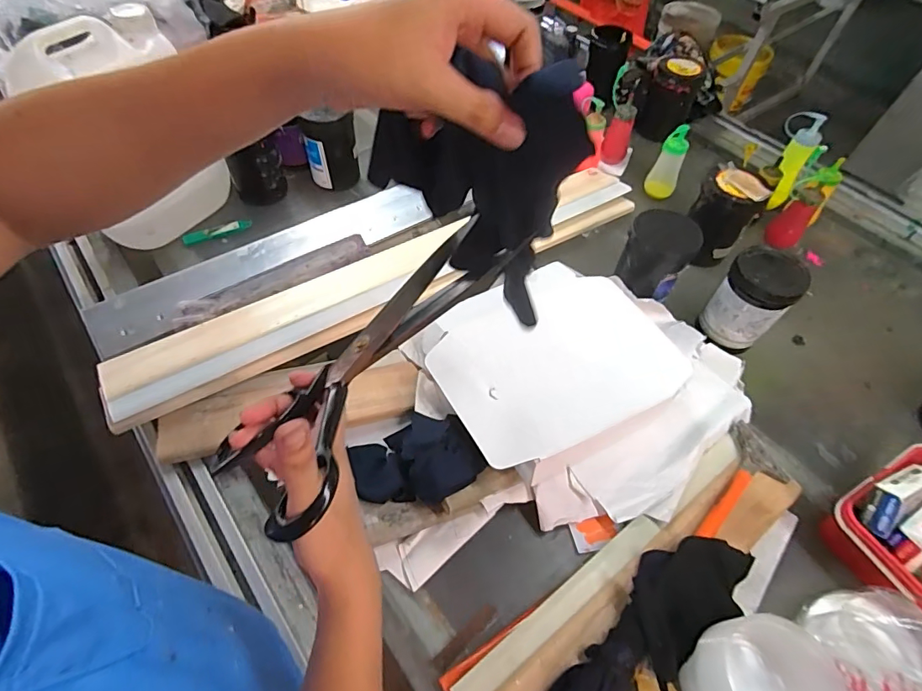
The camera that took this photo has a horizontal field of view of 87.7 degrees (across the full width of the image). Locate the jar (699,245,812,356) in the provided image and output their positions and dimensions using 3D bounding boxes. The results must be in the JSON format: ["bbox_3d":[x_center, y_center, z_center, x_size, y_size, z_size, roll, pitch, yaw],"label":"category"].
[{"bbox_3d":[0.468,-0.075,0.781,0.100,0.157,0.102,2,55,-3],"label":"jar"}]

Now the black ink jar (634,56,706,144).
[{"bbox_3d":[0.496,-0.589,1.151,0.135,0.157,0.112,22,57,12],"label":"black ink jar"}]

